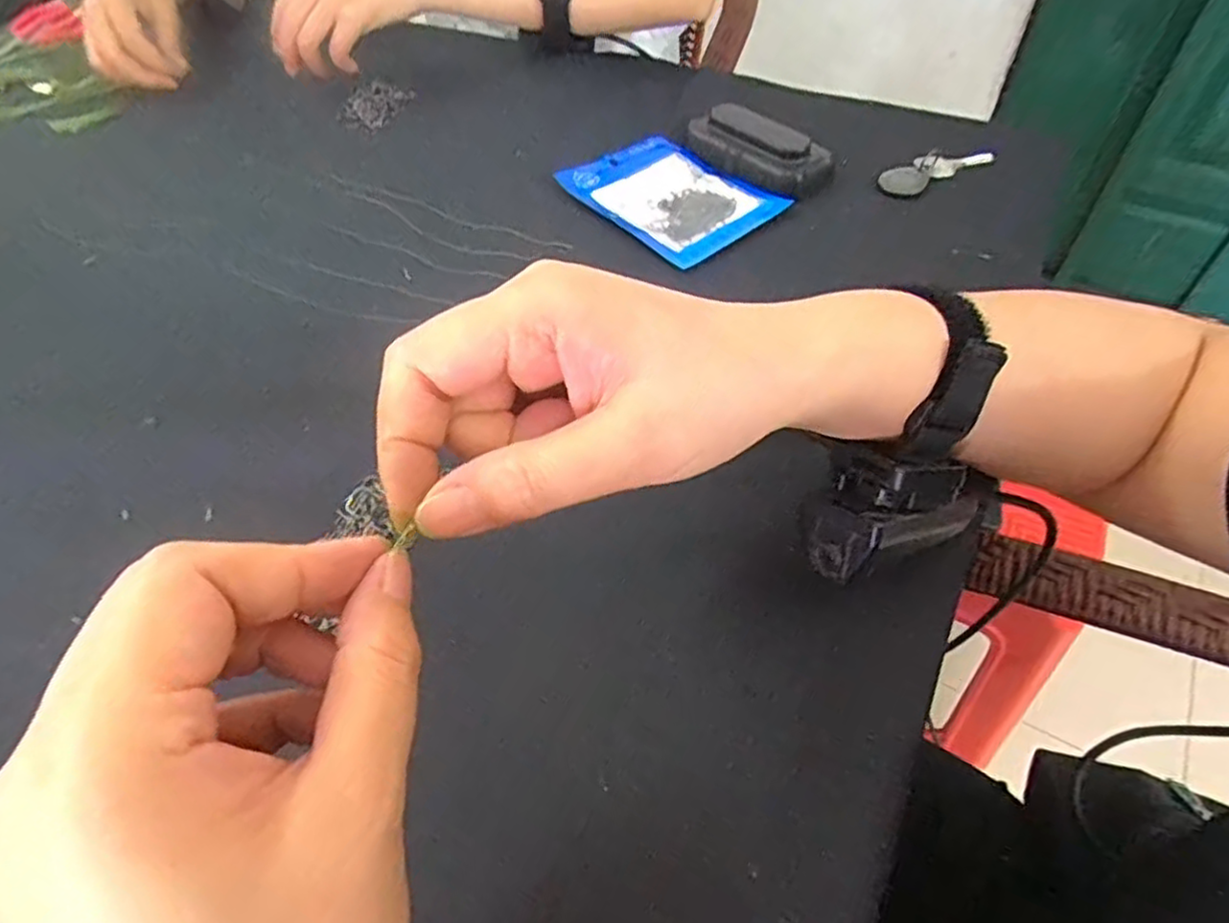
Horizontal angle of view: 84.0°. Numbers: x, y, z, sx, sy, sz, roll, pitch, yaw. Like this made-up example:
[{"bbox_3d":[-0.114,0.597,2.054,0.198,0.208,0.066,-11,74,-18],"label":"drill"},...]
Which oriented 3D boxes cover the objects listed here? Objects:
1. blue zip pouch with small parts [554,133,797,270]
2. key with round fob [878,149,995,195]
[{"bbox_3d":[0.038,-0.183,0.466,0.098,0.011,0.134,-35,58,-22],"label":"blue zip pouch with small parts"},{"bbox_3d":[0.220,-0.202,0.473,0.082,0.012,0.026,-24,54,-15],"label":"key with round fob"}]

